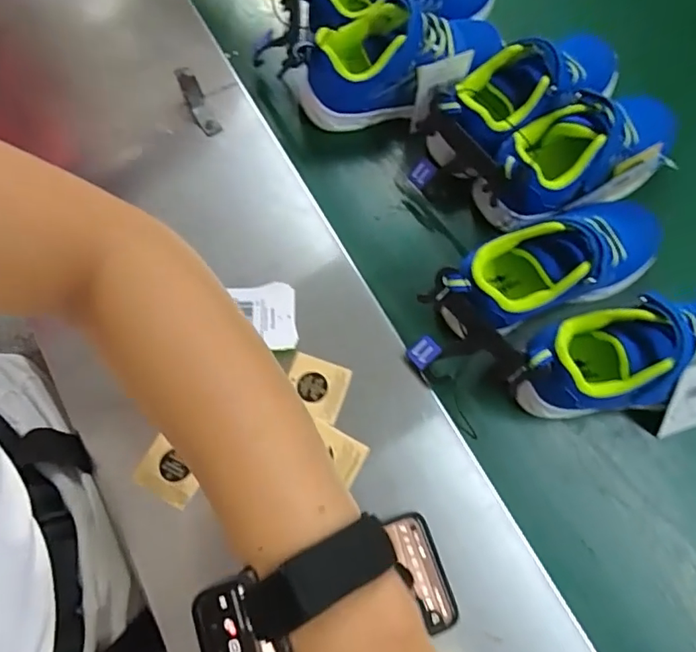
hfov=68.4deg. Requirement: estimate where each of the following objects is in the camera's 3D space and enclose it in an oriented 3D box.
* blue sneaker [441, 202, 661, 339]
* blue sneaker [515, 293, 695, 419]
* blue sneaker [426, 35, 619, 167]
[{"bbox_3d":[0.170,-0.052,0.405,0.208,0.071,0.066,-18,73,-20],"label":"blue sneaker"},{"bbox_3d":[0.212,0.025,0.387,0.184,0.076,0.065,-8,73,-4],"label":"blue sneaker"},{"bbox_3d":[0.163,-0.208,0.462,0.185,0.087,0.072,-35,76,-11],"label":"blue sneaker"}]

